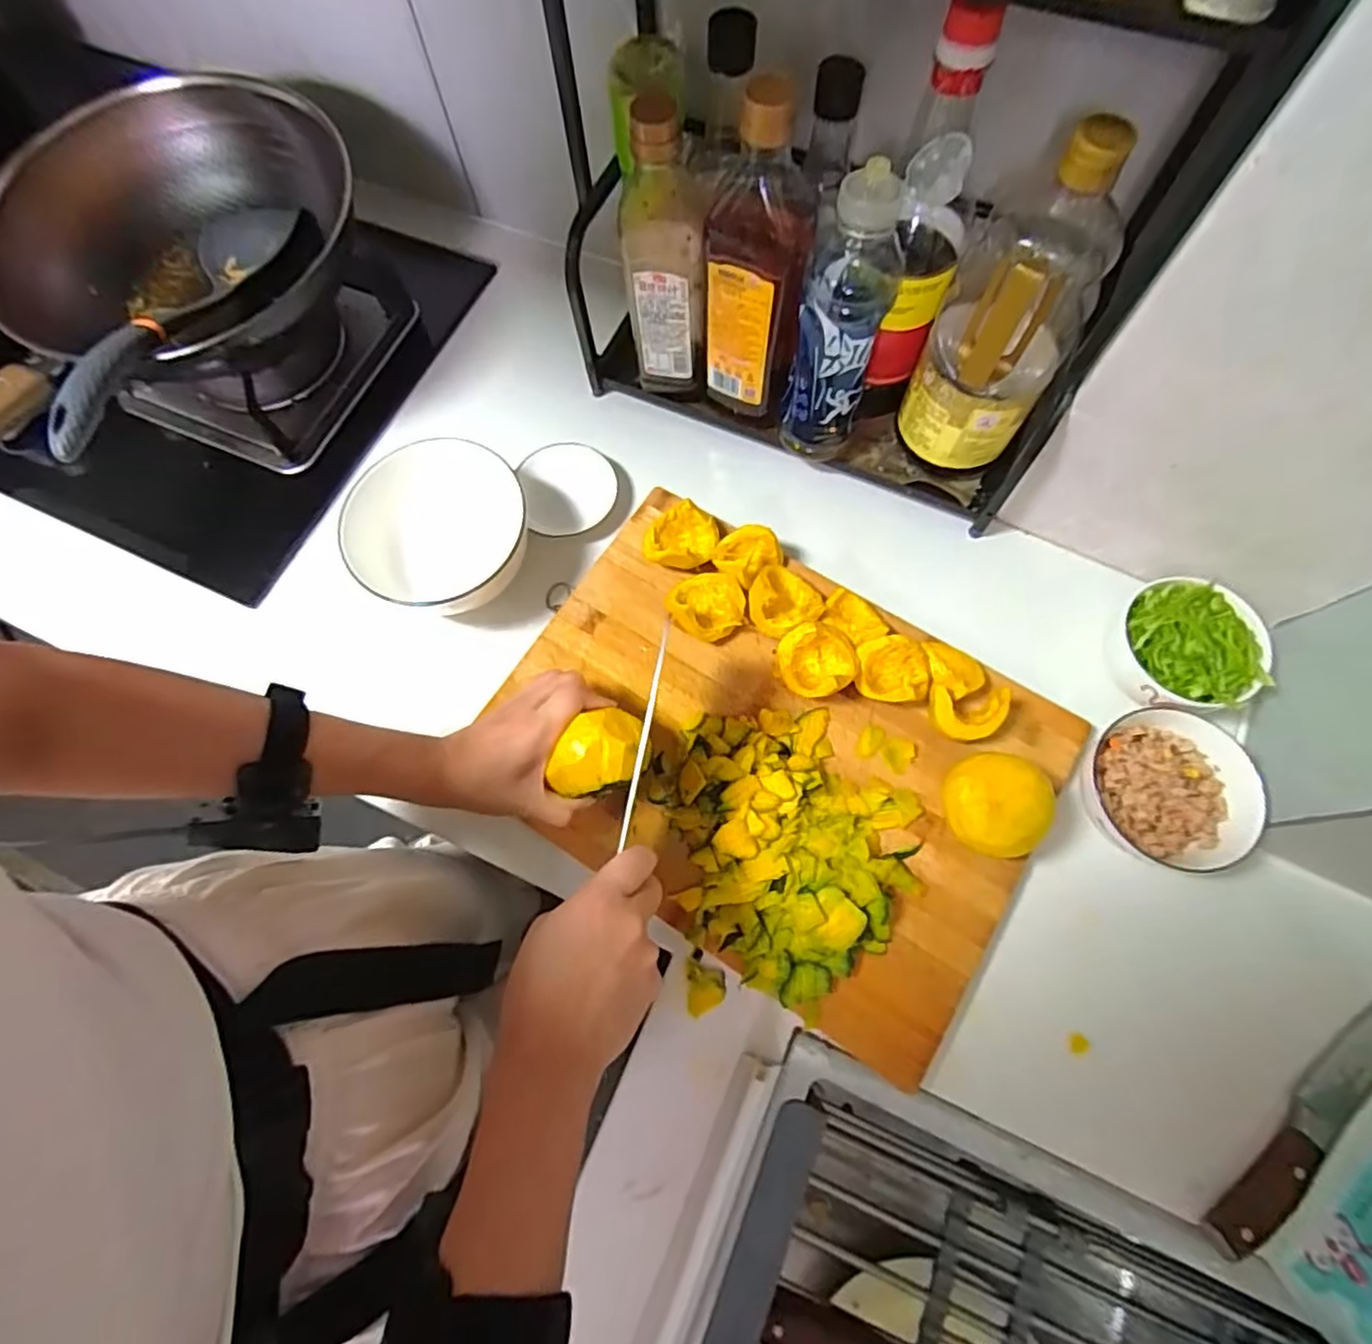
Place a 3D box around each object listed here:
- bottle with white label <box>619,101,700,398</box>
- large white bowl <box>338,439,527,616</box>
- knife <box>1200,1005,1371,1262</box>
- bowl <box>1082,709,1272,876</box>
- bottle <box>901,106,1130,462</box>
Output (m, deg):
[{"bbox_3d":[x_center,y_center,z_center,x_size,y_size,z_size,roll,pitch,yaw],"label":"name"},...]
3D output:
[{"bbox_3d":[-0.019,-0.324,0.521,0.061,0.235,0.053,-4,71,0],"label":"bottle with white label"},{"bbox_3d":[-0.213,-0.117,0.563,0.147,0.061,0.133,-9,71,-2],"label":"large white bowl"},{"bbox_3d":[0.418,0.290,0.434,0.222,0.017,0.030,-39,75,-11],"label":"knife"},{"bbox_3d":[0.352,0.085,0.491,0.122,0.042,0.111,6,71,4],"label":"bowl"},{"bbox_3d":[0.234,-0.258,0.475,0.095,0.230,0.090,25,74,10],"label":"bottle"}]

